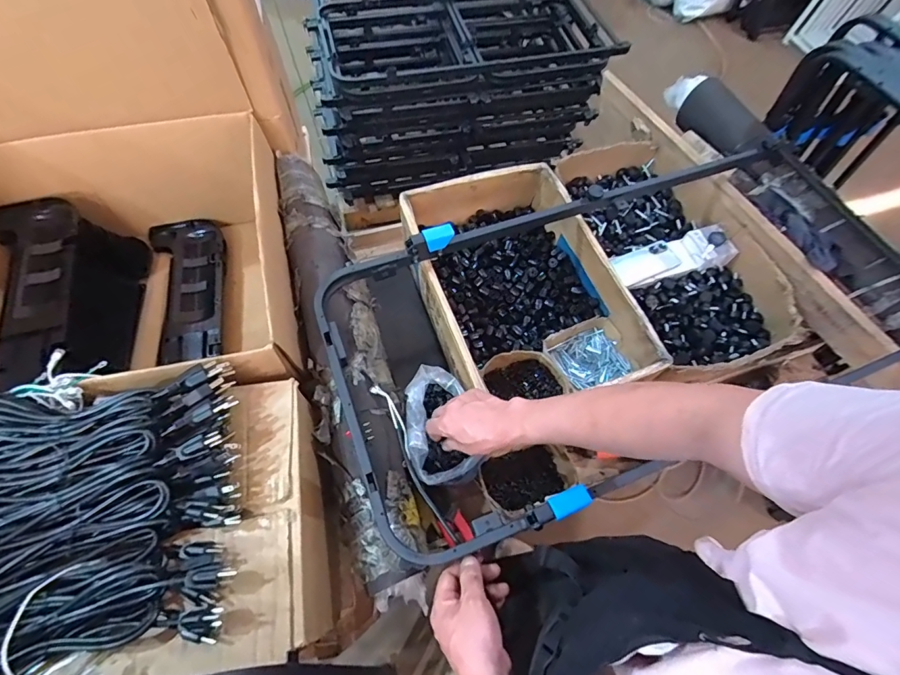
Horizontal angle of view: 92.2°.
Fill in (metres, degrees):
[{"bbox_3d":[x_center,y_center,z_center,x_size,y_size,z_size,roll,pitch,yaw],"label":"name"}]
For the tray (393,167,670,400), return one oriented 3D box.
[{"bbox_3d":[0.134,-0.104,0.890,0.354,0.142,0.531,-15,64,-10],"label":"tray"}]

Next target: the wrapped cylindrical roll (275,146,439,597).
[{"bbox_3d":[-0.184,-0.021,0.761,0.135,0.093,0.853,-15,64,-10],"label":"wrapped cylindrical roll"}]

